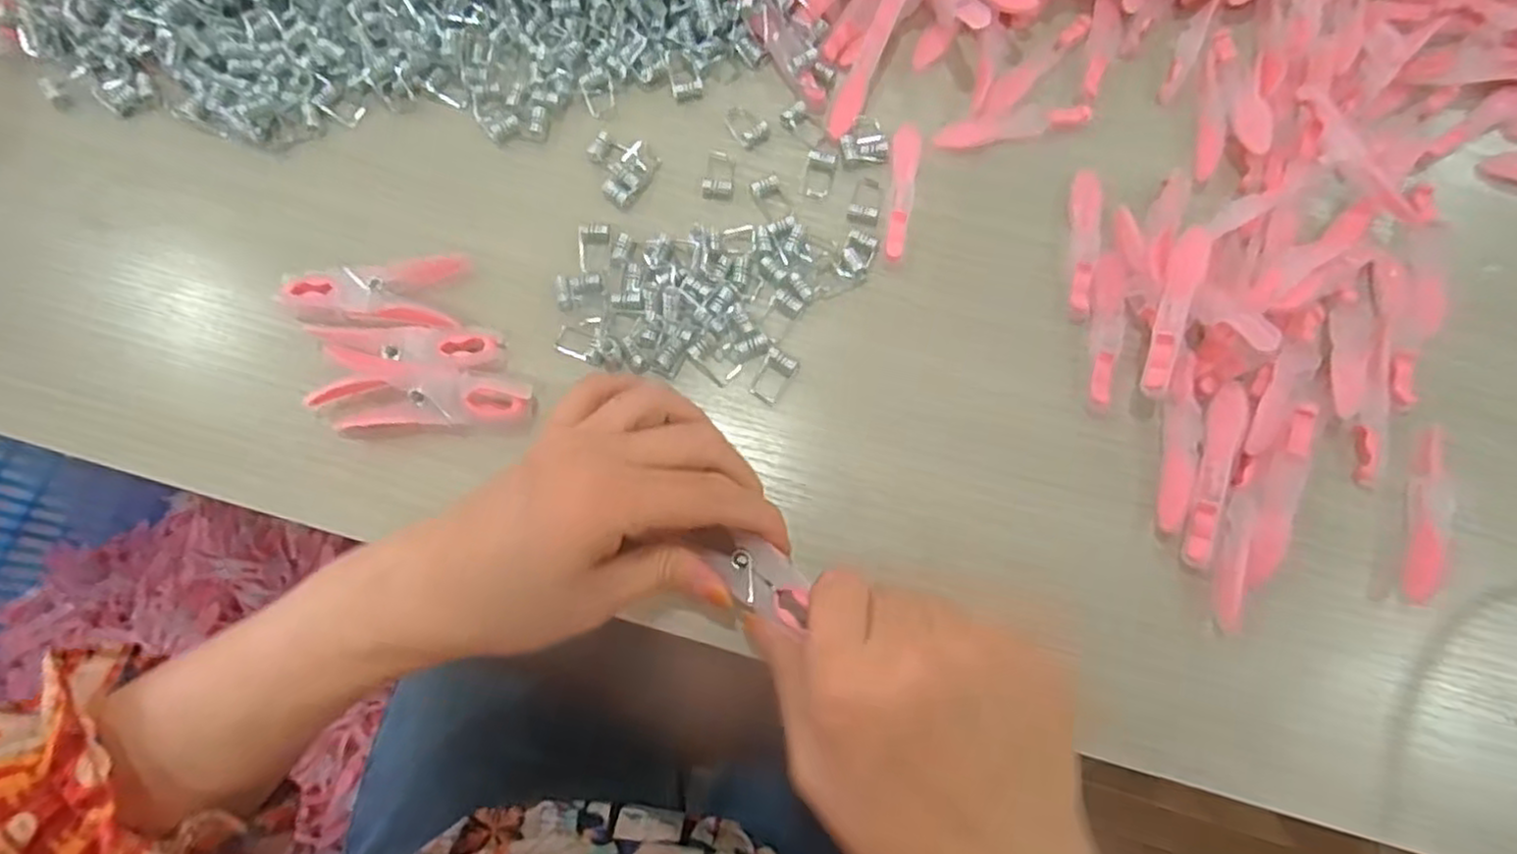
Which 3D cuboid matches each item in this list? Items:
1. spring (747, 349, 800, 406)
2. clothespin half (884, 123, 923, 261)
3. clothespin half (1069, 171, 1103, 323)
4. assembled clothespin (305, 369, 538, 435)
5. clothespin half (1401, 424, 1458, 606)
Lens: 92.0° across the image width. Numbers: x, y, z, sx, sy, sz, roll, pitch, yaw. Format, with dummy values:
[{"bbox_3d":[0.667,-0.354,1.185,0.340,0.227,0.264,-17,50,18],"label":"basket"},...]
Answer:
[{"bbox_3d":[0.007,-0.023,0.317,0.015,0.005,0.024,34,75,9],"label":"spring"},{"bbox_3d":[0.068,-0.112,0.344,0.013,0.005,0.074,9,73,1],"label":"clothespin half"},{"bbox_3d":[0.150,-0.086,0.337,0.013,0.005,0.077,11,73,2],"label":"clothespin half"},{"bbox_3d":[-0.140,-0.011,0.303,0.089,0.012,0.023,-2,73,-2],"label":"assembled clothespin"},{"bbox_3d":[0.279,0.036,0.303,0.014,0.010,0.075,16,73,4],"label":"clothespin half"}]

